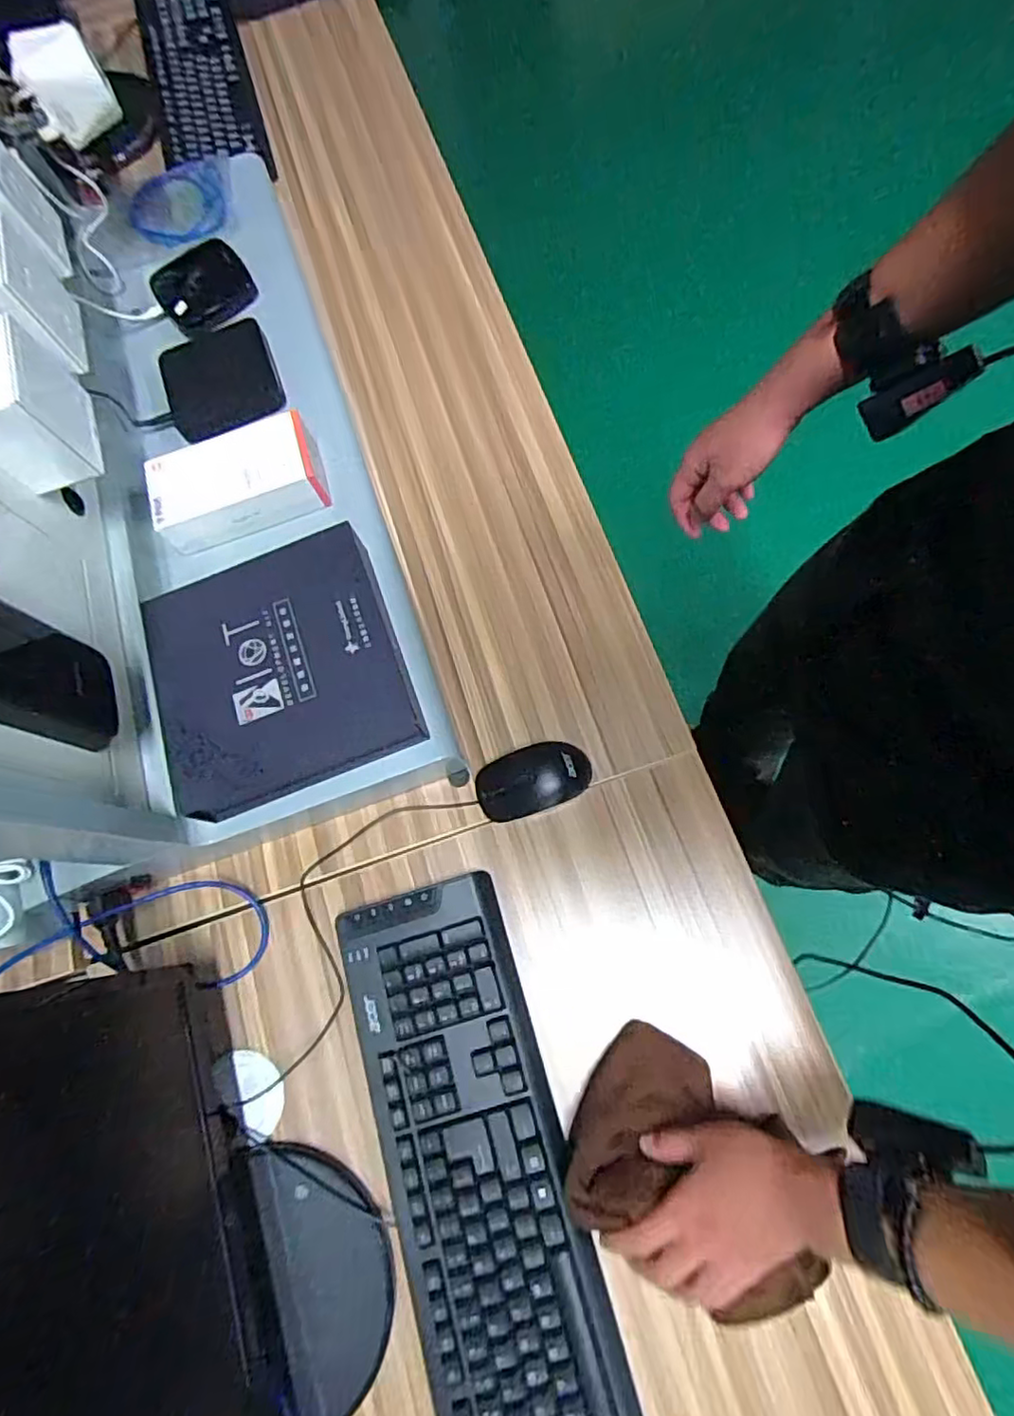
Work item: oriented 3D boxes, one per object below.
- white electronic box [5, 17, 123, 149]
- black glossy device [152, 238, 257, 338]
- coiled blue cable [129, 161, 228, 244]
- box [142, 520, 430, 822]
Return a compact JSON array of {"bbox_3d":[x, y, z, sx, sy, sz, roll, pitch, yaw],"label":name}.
[{"bbox_3d":[-0.419,-0.590,0.596,0.075,0.067,0.059,-26,73,-2],"label":"white electronic box"},{"bbox_3d":[-0.341,-0.474,0.706,0.100,0.016,0.115,-34,74,-4],"label":"black glossy device"},{"bbox_3d":[-0.392,-0.609,0.758,0.112,0.015,0.125,-15,73,1],"label":"coiled blue cable"},{"bbox_3d":[-0.195,-0.036,0.541,0.208,0.046,0.203,-20,73,0],"label":"box"}]

